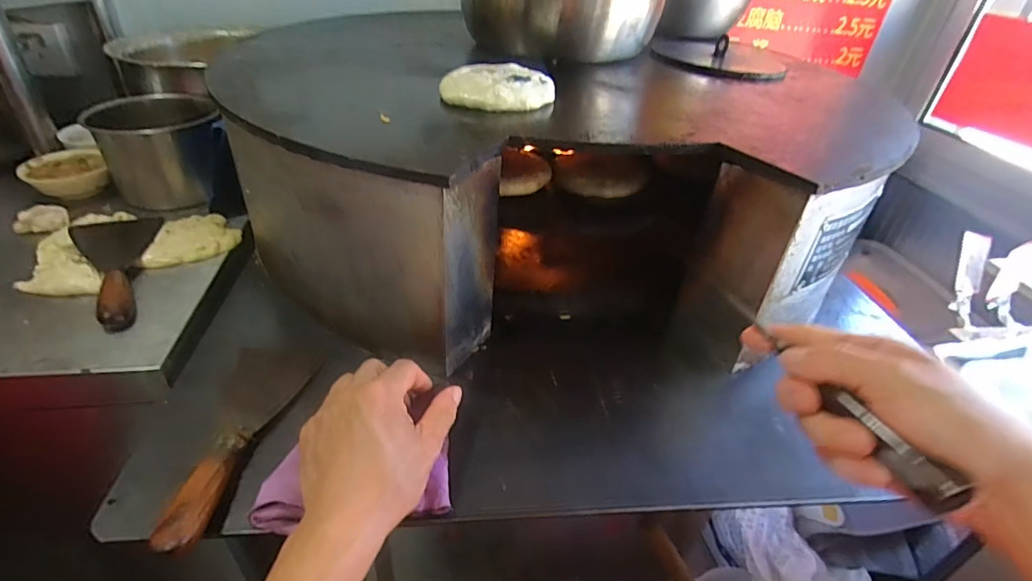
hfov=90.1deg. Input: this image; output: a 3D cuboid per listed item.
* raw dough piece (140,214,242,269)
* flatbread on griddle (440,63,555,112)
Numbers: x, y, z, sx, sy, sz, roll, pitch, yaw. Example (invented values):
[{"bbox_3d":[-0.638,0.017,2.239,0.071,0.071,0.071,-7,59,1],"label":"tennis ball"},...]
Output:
[{"bbox_3d":[-0.380,-0.063,0.600,0.097,0.020,0.086,-20,43,-30],"label":"raw dough piece"},{"bbox_3d":[-0.016,-0.186,0.470,0.101,0.023,0.075,3,36,-2],"label":"flatbread on griddle"}]

